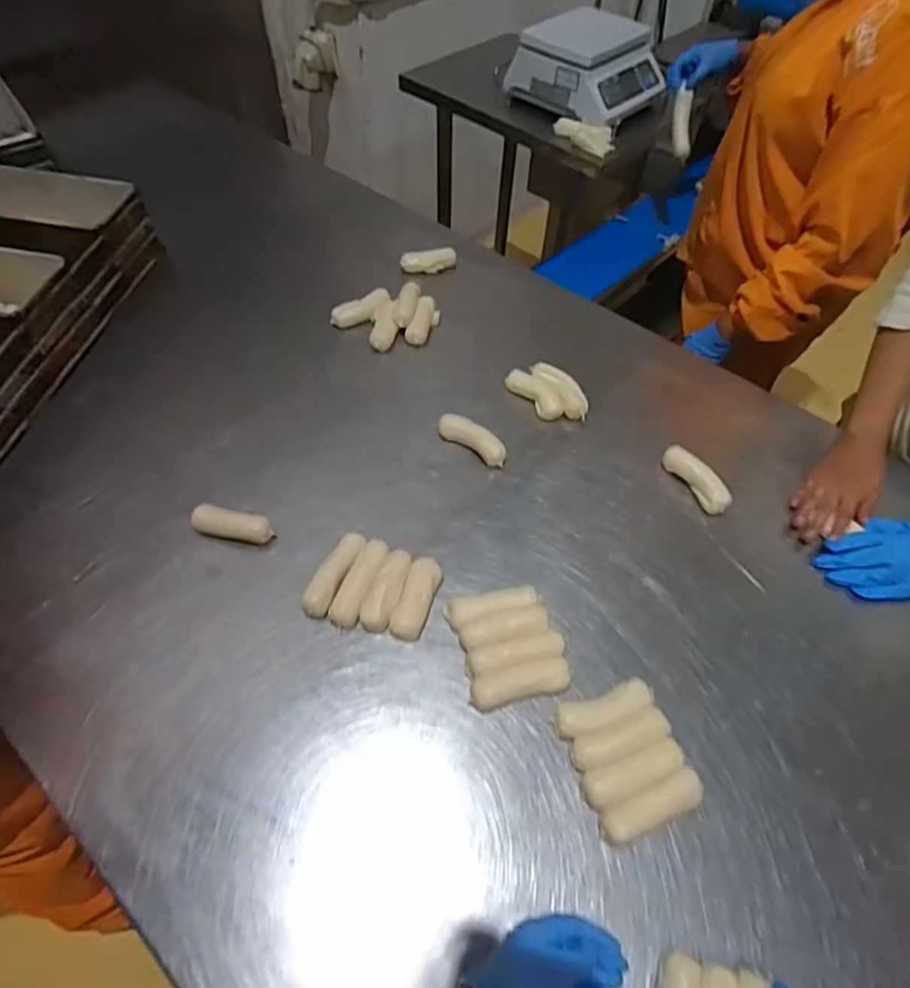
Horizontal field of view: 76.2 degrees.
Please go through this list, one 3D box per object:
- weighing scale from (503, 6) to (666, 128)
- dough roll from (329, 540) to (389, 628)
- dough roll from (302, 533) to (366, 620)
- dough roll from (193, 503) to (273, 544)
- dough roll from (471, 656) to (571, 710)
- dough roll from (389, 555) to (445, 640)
[{"bbox_3d":[0.291,-0.934,1.253,0.261,0.128,0.261,36,62,21],"label":"weighing scale"},{"bbox_3d":[-0.114,0.107,0.701,0.034,0.031,0.110,19,55,11],"label":"dough roll"},{"bbox_3d":[-0.146,0.100,0.704,0.034,0.034,0.110,22,56,13],"label":"dough roll"},{"bbox_3d":[-0.284,0.041,0.746,0.101,0.038,0.033,8,54,4],"label":"dough roll"},{"bbox_3d":[0.072,0.209,0.640,0.106,0.031,0.034,-9,55,-9],"label":"dough roll"},{"bbox_3d":[-0.044,0.124,0.694,0.037,0.029,0.101,16,55,9],"label":"dough roll"}]

